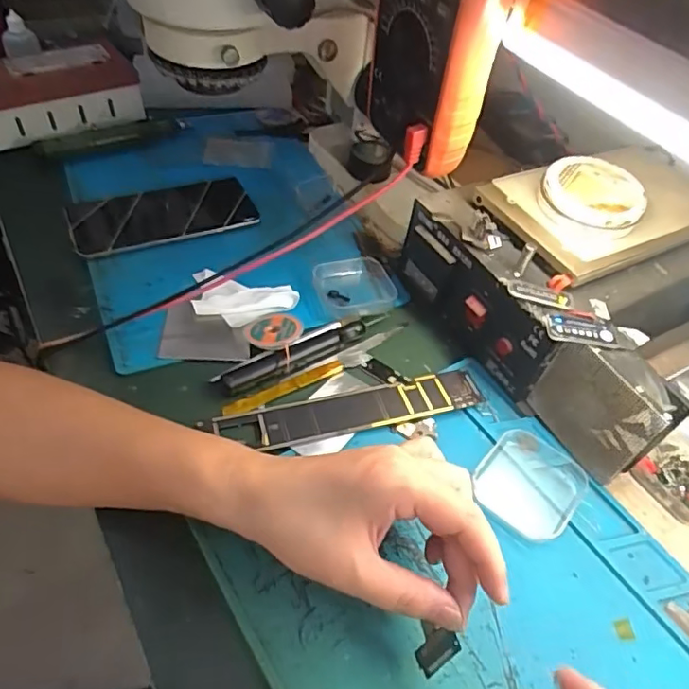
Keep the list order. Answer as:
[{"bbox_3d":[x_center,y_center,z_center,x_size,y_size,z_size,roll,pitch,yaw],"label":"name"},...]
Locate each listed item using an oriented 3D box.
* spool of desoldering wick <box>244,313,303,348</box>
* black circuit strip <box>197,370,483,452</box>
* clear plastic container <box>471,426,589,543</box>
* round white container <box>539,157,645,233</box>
[{"bbox_3d":[-0.055,-0.011,0.443,0.044,0.011,0.039,0,50,-7],"label":"spool of desoldering wick"},{"bbox_3d":[0.003,0.047,0.404,0.197,0.005,0.036,-10,51,-15],"label":"black circuit strip"},{"bbox_3d":[0.125,0.093,0.380,0.064,0.011,0.070,36,55,22],"label":"clear plastic container"},{"bbox_3d":[0.181,-0.107,0.417,0.070,0.029,0.062,32,52,20],"label":"round white container"}]

